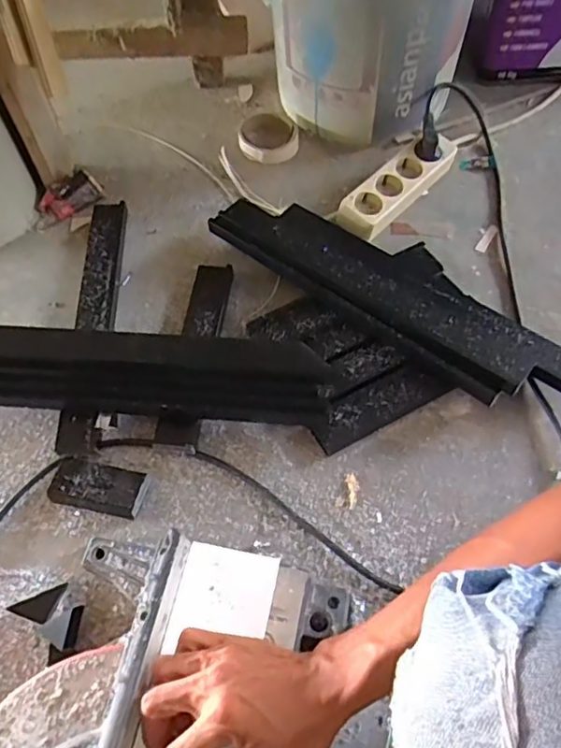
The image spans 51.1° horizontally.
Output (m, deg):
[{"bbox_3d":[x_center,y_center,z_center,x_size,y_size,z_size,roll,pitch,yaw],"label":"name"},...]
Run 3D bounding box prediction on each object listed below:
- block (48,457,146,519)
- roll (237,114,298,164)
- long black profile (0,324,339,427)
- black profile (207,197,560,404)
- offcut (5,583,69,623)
[{"bbox_3d":[-0.193,0.117,0.620,0.093,0.021,0.052,9,59,6],"label":"block"},{"bbox_3d":[-0.017,-0.353,0.891,0.092,0.028,0.089,0,58,1],"label":"roll"},{"bbox_3d":[-0.176,-0.003,0.633,0.460,0.059,0.074,3,59,4],"label":"long black profile"},{"bbox_3d":[0.130,-0.103,0.708,0.467,0.045,0.127,36,65,20],"label":"black profile"},{"bbox_3d":[-0.226,0.221,0.554,0.051,0.013,0.026,-18,66,-20],"label":"offcut"}]

